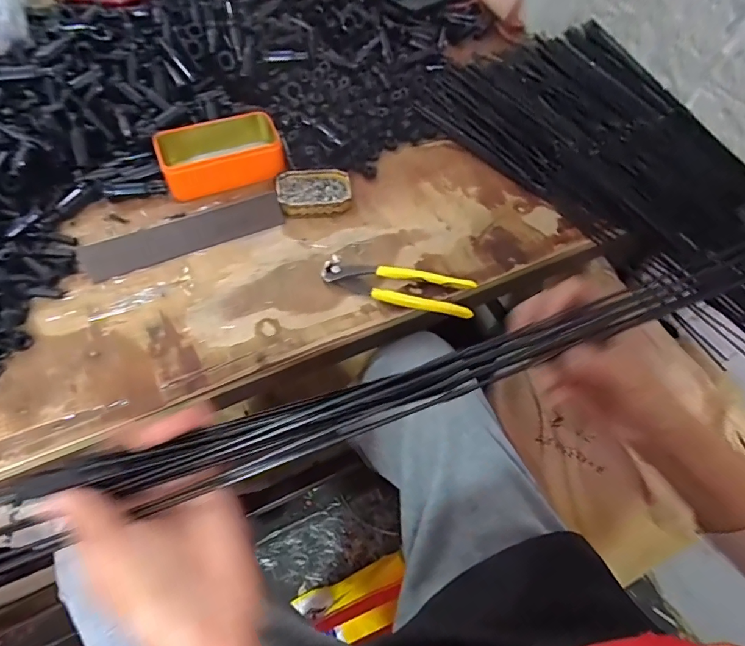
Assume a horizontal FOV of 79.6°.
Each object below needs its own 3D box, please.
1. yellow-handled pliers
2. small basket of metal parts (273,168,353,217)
[{"bbox_3d":[0.027,-0.042,0.490,0.166,0.023,0.048,14,58,5],"label":"yellow-handled pliers"},{"bbox_3d":[-0.072,-0.162,0.554,0.089,0.018,0.062,-6,58,-7],"label":"small basket of metal parts"}]

